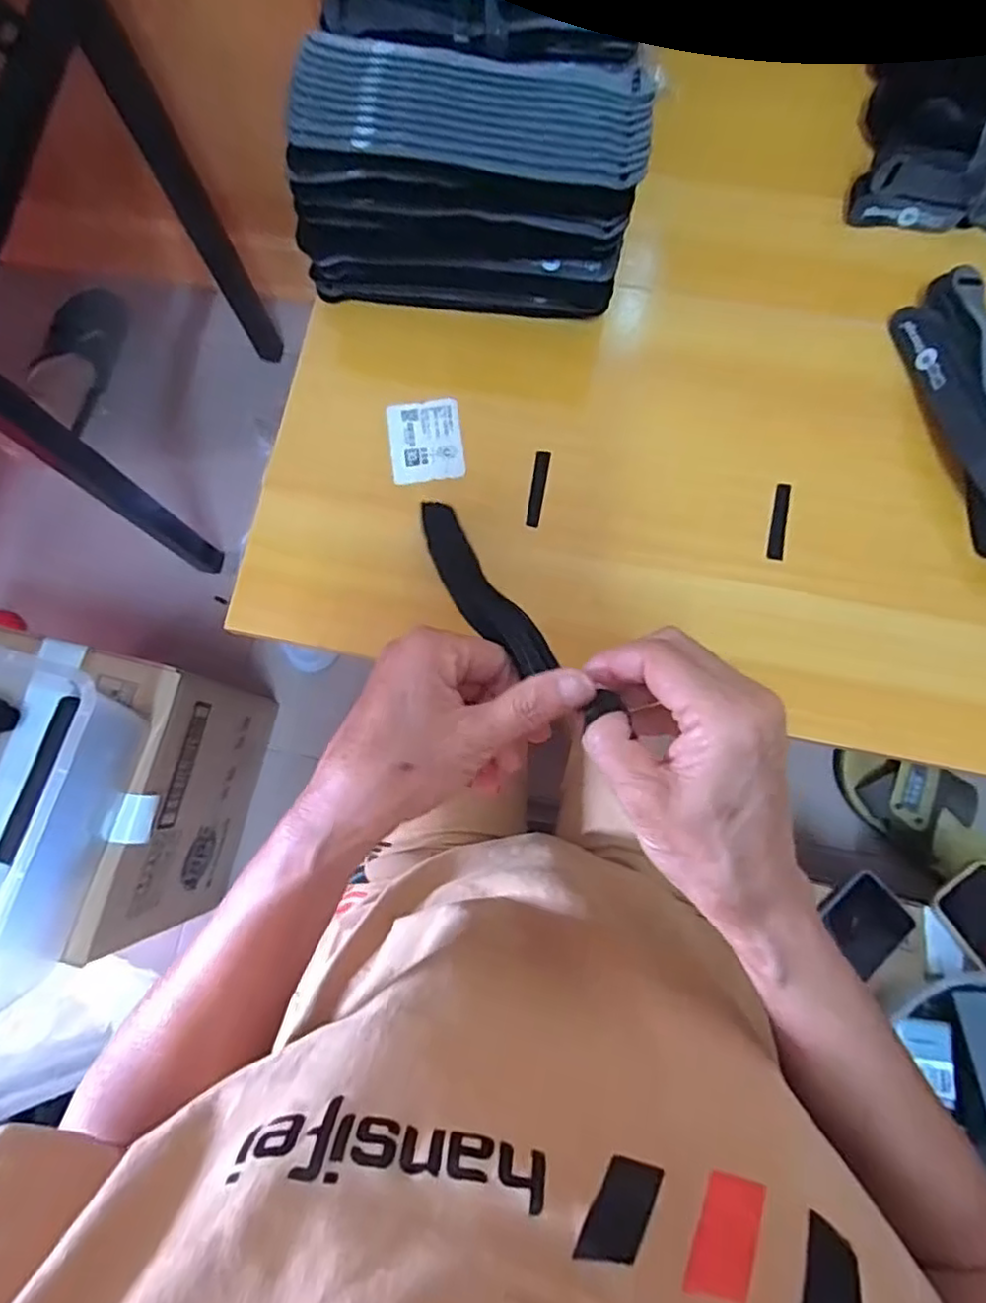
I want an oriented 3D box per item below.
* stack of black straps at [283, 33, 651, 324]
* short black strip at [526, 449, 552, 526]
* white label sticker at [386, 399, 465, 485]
[{"bbox_3d":[-0.013,-0.290,0.422,0.206,0.121,0.092,7,80,2],"label":"stack of black straps"},{"bbox_3d":[0.031,-0.110,0.446,0.010,0.005,0.055,9,80,3],"label":"short black strip"},{"bbox_3d":[-0.046,-0.145,0.455,0.049,0.004,0.060,-8,77,-3],"label":"white label sticker"}]

